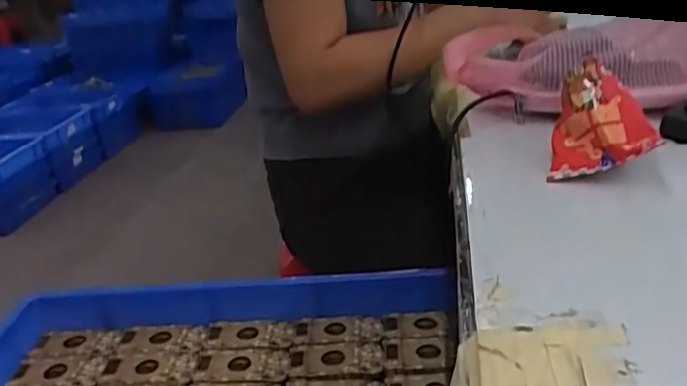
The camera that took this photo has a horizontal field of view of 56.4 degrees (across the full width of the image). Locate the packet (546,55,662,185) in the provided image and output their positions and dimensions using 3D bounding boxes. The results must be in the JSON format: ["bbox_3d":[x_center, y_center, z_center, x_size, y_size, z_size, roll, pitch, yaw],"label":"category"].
[{"bbox_3d":[0.202,-0.057,0.527,0.081,0.027,0.093,-25,54,20],"label":"packet"}]

